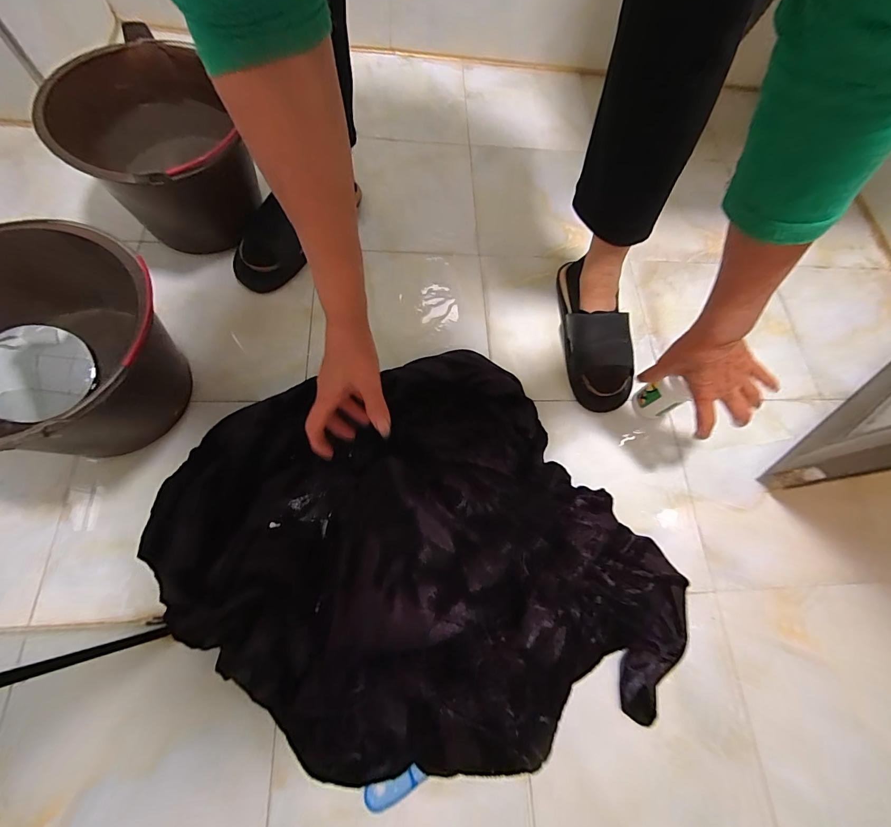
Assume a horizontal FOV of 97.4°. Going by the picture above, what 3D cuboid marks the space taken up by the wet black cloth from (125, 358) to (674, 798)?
[{"bbox_3d":[-0.025,0.178,0.480,0.520,0.131,0.553,-30,73,-12],"label":"wet black cloth"}]

